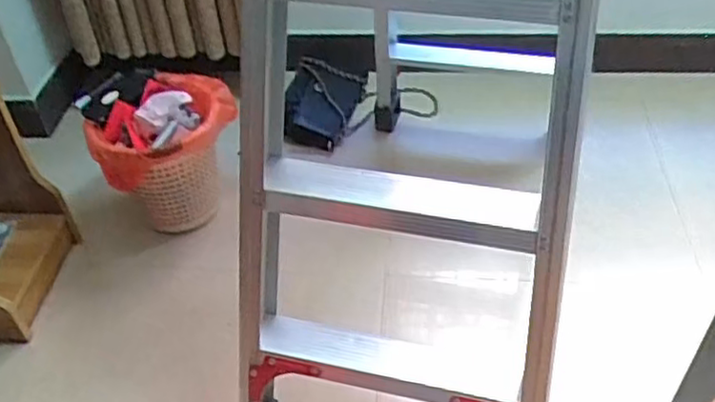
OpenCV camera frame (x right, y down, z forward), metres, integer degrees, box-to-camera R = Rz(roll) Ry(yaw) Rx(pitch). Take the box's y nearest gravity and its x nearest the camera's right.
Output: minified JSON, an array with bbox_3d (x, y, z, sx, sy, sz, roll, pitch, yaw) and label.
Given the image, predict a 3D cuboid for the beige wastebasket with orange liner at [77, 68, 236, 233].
[{"bbox_3d":[-0.348,-0.094,1.274,0.239,0.254,0.216,-17,44,-14],"label":"beige wastebasket with orange liner"}]

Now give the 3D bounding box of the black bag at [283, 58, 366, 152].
[{"bbox_3d":[-0.073,-0.203,1.498,0.160,0.111,0.182,5,43,8],"label":"black bag"}]

